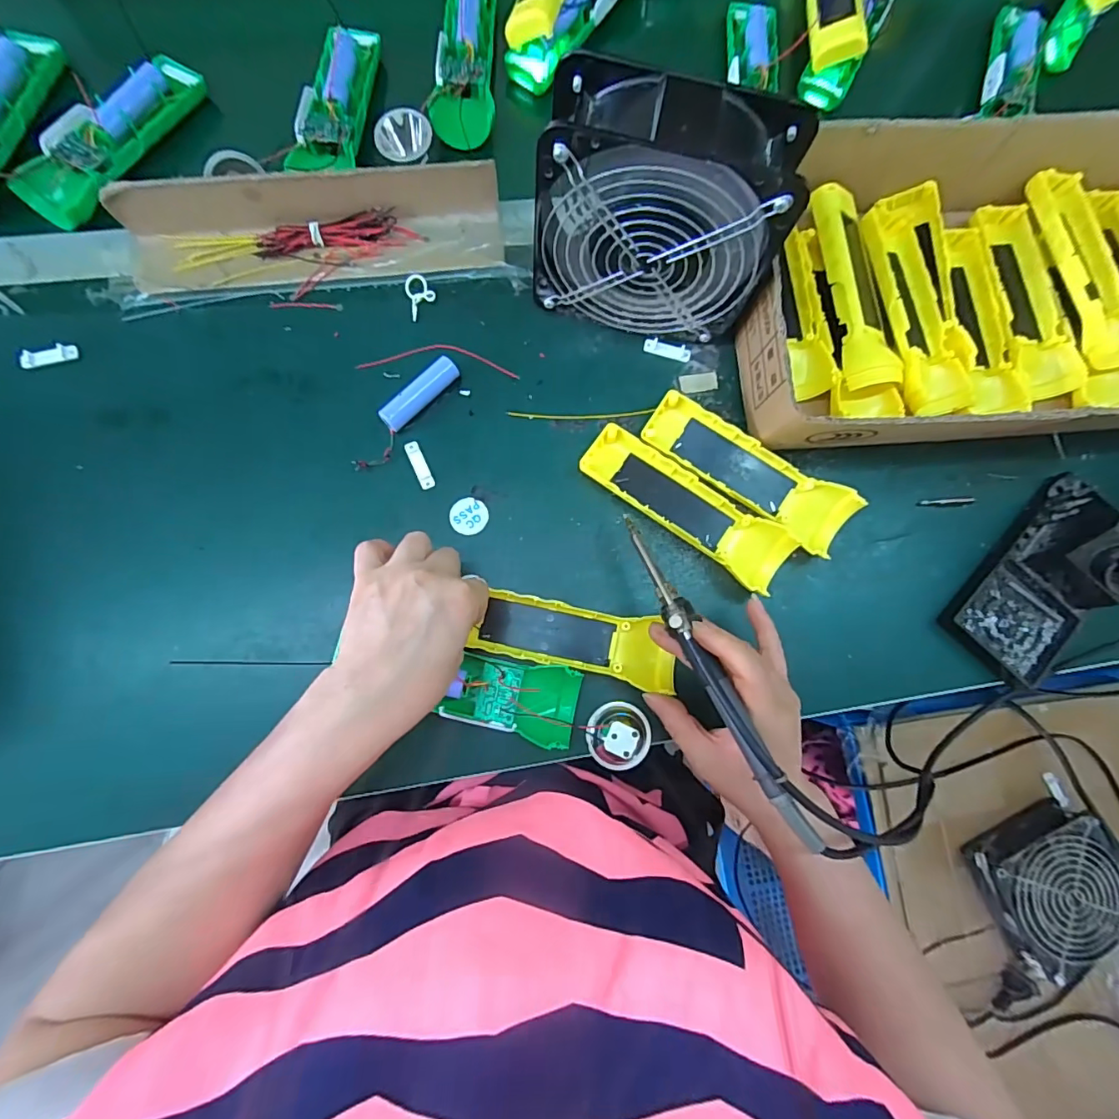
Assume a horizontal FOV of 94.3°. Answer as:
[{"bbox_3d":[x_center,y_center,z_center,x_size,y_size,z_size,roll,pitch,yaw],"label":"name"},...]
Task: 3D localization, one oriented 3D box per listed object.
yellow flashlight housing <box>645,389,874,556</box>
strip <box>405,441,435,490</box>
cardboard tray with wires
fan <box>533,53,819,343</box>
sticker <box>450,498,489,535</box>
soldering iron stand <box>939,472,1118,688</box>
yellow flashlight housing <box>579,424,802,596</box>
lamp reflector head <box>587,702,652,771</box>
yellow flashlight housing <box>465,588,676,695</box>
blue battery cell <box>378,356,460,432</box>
[{"bbox_3d":[0.138,-0.063,0.384,0.160,0.028,0.046,33,80,2],"label":"yellow flashlight housing"},{"bbox_3d":[-0.103,-0.069,0.382,0.010,0.004,0.038,-24,83,-7],"label":"strip"},{"bbox_3d":[-0.186,-0.247,0.388,0.285,0.039,0.065,-6,81,-4],"label":"cardboard tray with wires"},{"bbox_3d":[0.063,-0.221,0.344,0.151,0.146,0.069,11,80,-2],"label":"fan"},{"bbox_3d":[-0.066,-0.032,0.381,0.028,0.004,0.028,-44,86,-9],"label":"sticker"},{"bbox_3d":[0.361,0.009,0.363,0.077,0.068,0.156,41,81,4],"label":"soldering iron stand"},{"bbox_3d":[0.093,-0.038,0.382,0.164,0.023,0.046,36,81,3],"label":"yellow flashlight housing"},{"bbox_3d":[0.043,0.120,0.348,0.043,0.022,0.044,1,81,-3],"label":"lamp reflector head"},{"bbox_3d":[0.015,0.055,0.356,0.137,0.020,0.043,15,80,-6],"label":"yellow flashlight housing"},{"bbox_3d":[-0.104,-0.122,0.386,0.067,0.016,0.019,-43,86,-9],"label":"blue battery cell"}]

